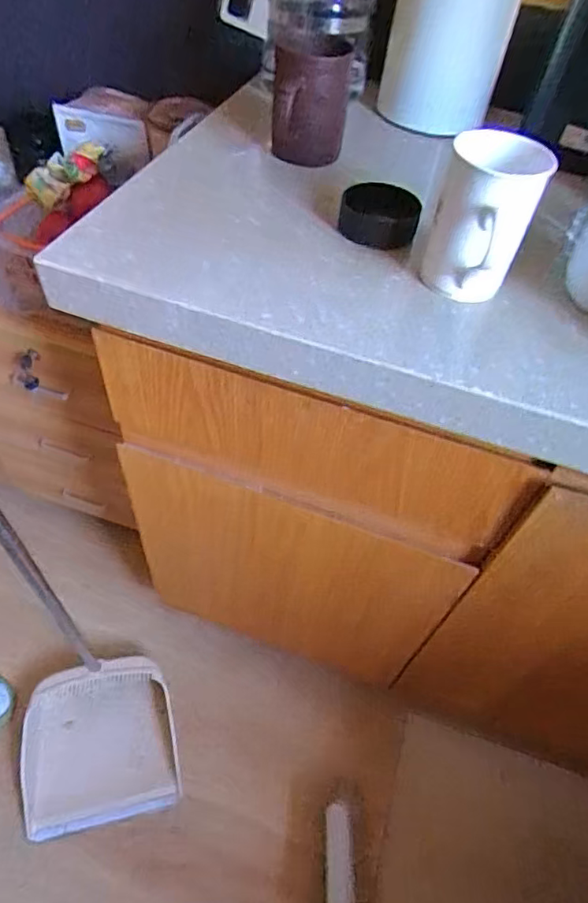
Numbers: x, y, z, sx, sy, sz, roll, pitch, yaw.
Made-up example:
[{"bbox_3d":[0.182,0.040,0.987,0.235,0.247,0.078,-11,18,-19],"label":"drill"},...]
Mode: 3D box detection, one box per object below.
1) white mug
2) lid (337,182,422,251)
[{"bbox_3d":[0.146,-0.179,0.429,0.075,0.105,0.088,18,51,10],"label":"white mug"},{"bbox_3d":[0.081,-0.225,0.514,0.073,0.029,0.073,3,50,-3],"label":"lid"}]

